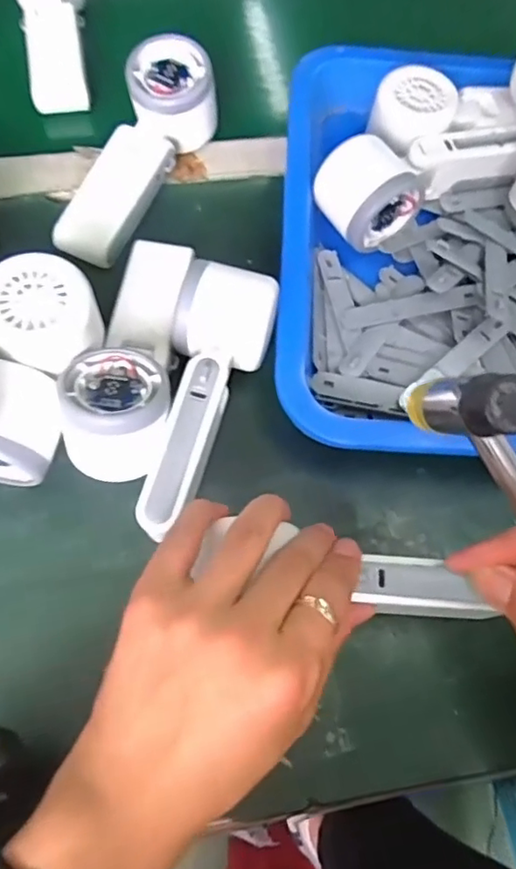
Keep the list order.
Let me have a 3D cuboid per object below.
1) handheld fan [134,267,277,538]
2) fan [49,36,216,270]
[{"bbox_3d":[-0.031,-0.020,0.332,0.055,0.055,0.163,14,66,3],"label":"handheld fan"},{"bbox_3d":[-0.085,-0.190,0.403,0.051,0.048,0.162,25,80,8],"label":"fan"}]

